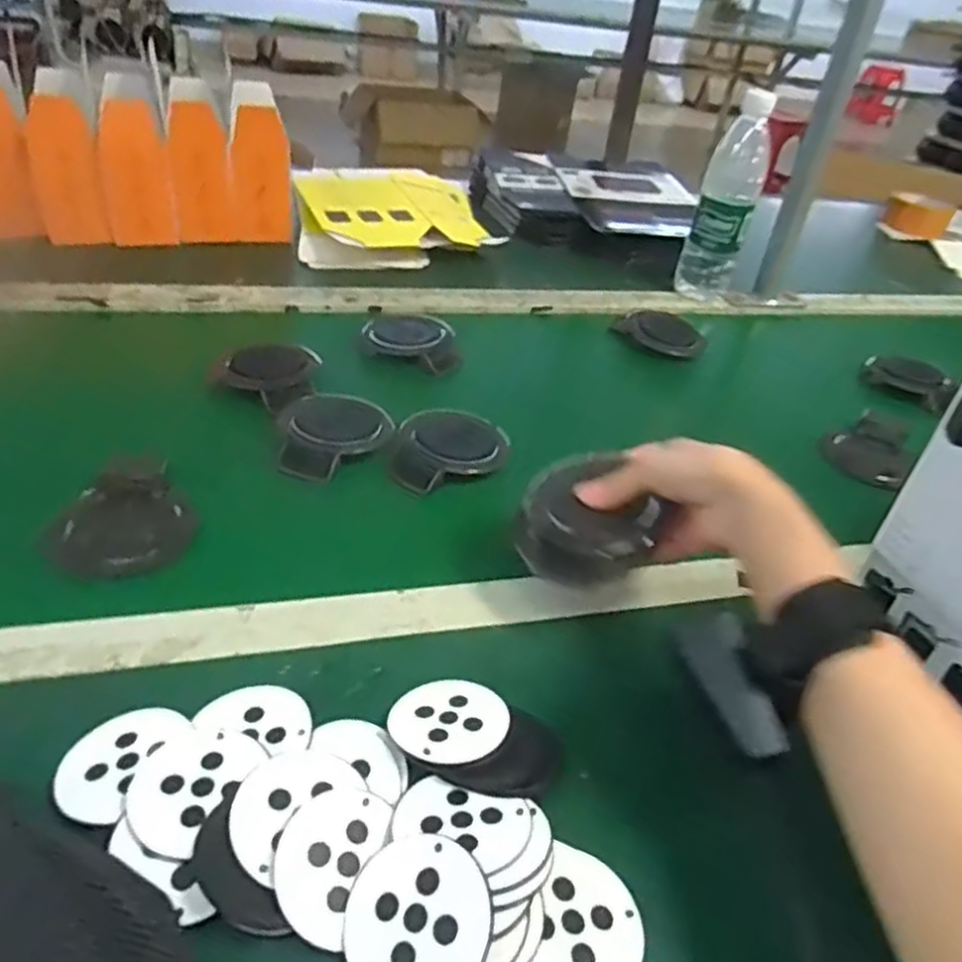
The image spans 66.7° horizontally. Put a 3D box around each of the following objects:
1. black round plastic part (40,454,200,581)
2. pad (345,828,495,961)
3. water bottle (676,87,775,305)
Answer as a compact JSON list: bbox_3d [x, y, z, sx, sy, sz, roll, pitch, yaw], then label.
[{"bbox_3d":[-0.244,0.024,0.501,0.090,0.028,0.091,-5,39,-17],"label":"black round plastic part"},{"bbox_3d":[-0.025,0.178,0.298,0.060,0.004,0.062,-9,52,12],"label":"pad"},{"bbox_3d":[0.287,-0.323,0.855,0.066,0.233,0.058,19,38,14],"label":"water bottle"}]

